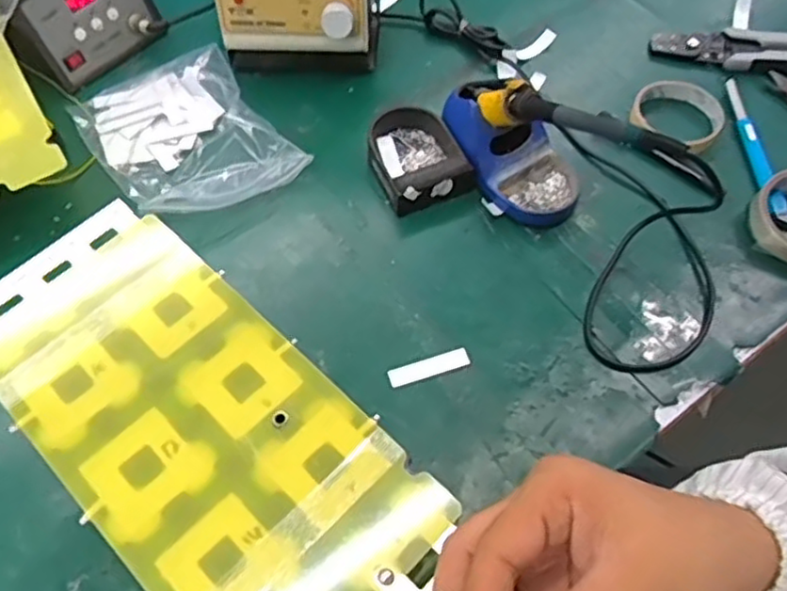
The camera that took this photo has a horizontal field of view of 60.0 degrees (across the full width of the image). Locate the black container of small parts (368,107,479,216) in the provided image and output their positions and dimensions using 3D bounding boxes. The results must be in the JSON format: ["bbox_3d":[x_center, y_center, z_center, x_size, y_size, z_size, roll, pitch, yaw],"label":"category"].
[{"bbox_3d":[0.021,-0.125,0.623,0.077,0.029,0.095,-22,62,-11],"label":"black container of small parts"}]

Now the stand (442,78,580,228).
[{"bbox_3d":[0.107,-0.139,0.606,0.091,0.084,0.149,-38,67,-19],"label":"stand"}]

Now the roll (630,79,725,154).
[{"bbox_3d":[0.278,-0.180,0.666,0.084,0.020,0.084,0,61,1],"label":"roll"}]

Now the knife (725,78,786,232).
[{"bbox_3d":[0.343,-0.139,0.644,0.022,0.009,0.177,-2,61,0],"label":"knife"}]

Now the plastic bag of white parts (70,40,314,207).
[{"bbox_3d":[-0.202,-0.156,0.657,0.156,0.027,0.204,-33,65,-17],"label":"plastic bag of white parts"}]

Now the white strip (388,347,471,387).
[{"bbox_3d":[0.028,0.057,0.540,0.065,0.004,0.017,-16,62,-8],"label":"white strip"}]

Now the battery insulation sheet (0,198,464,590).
[{"bbox_3d":[-0.111,0.070,0.376,0.309,0.005,0.137,40,69,21],"label":"battery insulation sheet"}]

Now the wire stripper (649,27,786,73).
[{"bbox_3d":[0.374,-0.257,0.710,0.200,0.021,0.052,7,61,5],"label":"wire stripper"}]

